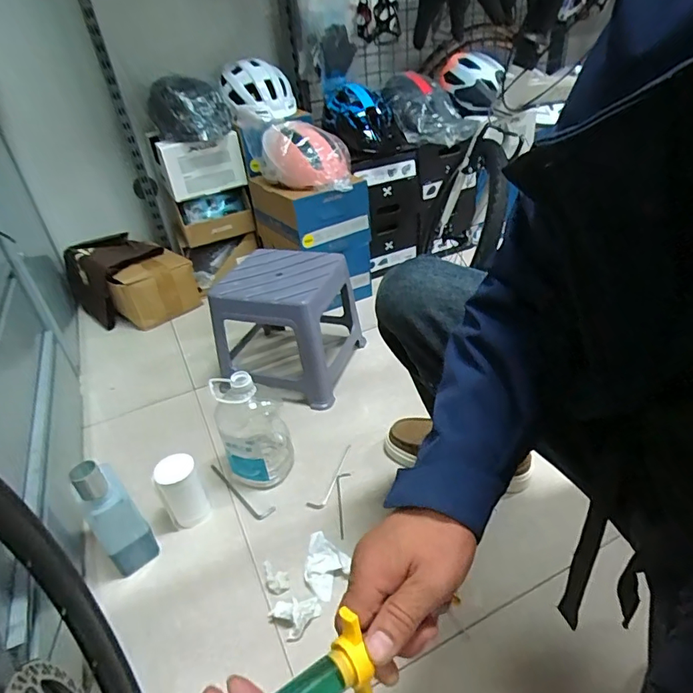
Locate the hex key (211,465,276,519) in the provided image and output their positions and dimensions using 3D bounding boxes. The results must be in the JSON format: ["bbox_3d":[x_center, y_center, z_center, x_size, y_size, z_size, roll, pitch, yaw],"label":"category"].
[{"bbox_3d":[-0.210,0.279,0.935,0.188,0.013,0.035,25,47,37],"label":"hex key"}]

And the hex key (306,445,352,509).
[{"bbox_3d":[-0.029,0.255,0.950,0.031,0.006,0.164,9,39,22],"label":"hex key"}]

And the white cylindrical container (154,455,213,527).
[{"bbox_3d":[-0.293,0.257,0.859,0.073,0.126,0.065,-20,37,-19],"label":"white cylindrical container"}]

